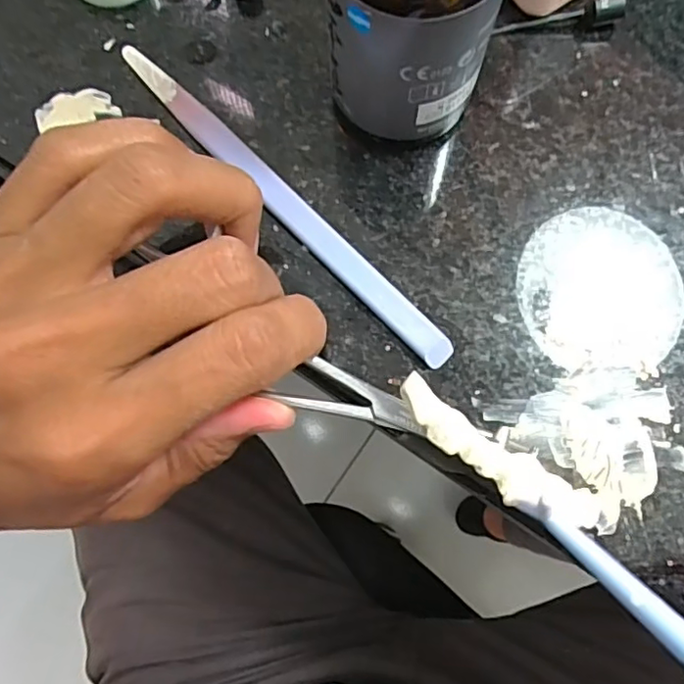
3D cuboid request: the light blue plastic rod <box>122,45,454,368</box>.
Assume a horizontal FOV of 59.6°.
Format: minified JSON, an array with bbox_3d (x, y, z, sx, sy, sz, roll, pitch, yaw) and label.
[{"bbox_3d":[-0.019,-0.042,0.183,0.137,0.005,0.011,44,82,9],"label":"light blue plastic rod"}]

